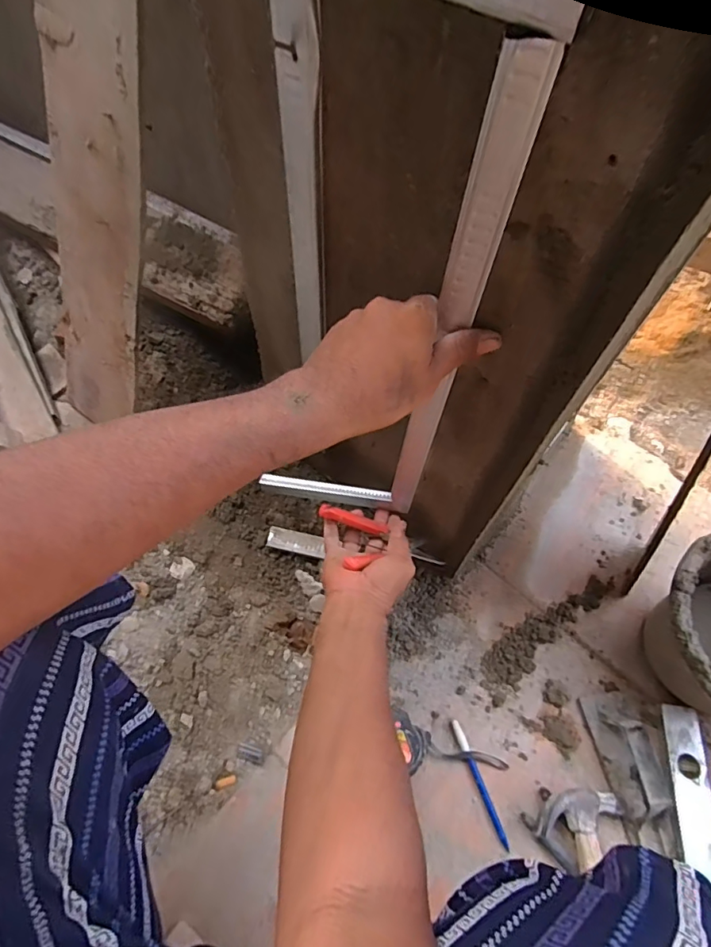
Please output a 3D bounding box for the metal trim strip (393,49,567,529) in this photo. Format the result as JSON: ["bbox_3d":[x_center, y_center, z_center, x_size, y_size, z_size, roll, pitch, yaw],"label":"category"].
[{"bbox_3d":[0.070,-0.077,0.441,0.028,0.490,0.007,17,61,6],"label":"metal trim strip"}]

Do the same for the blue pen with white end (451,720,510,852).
[{"bbox_3d":[0.156,0.389,0.631,0.012,0.009,0.145,-17,63,-12],"label":"blue pen with white end"}]

